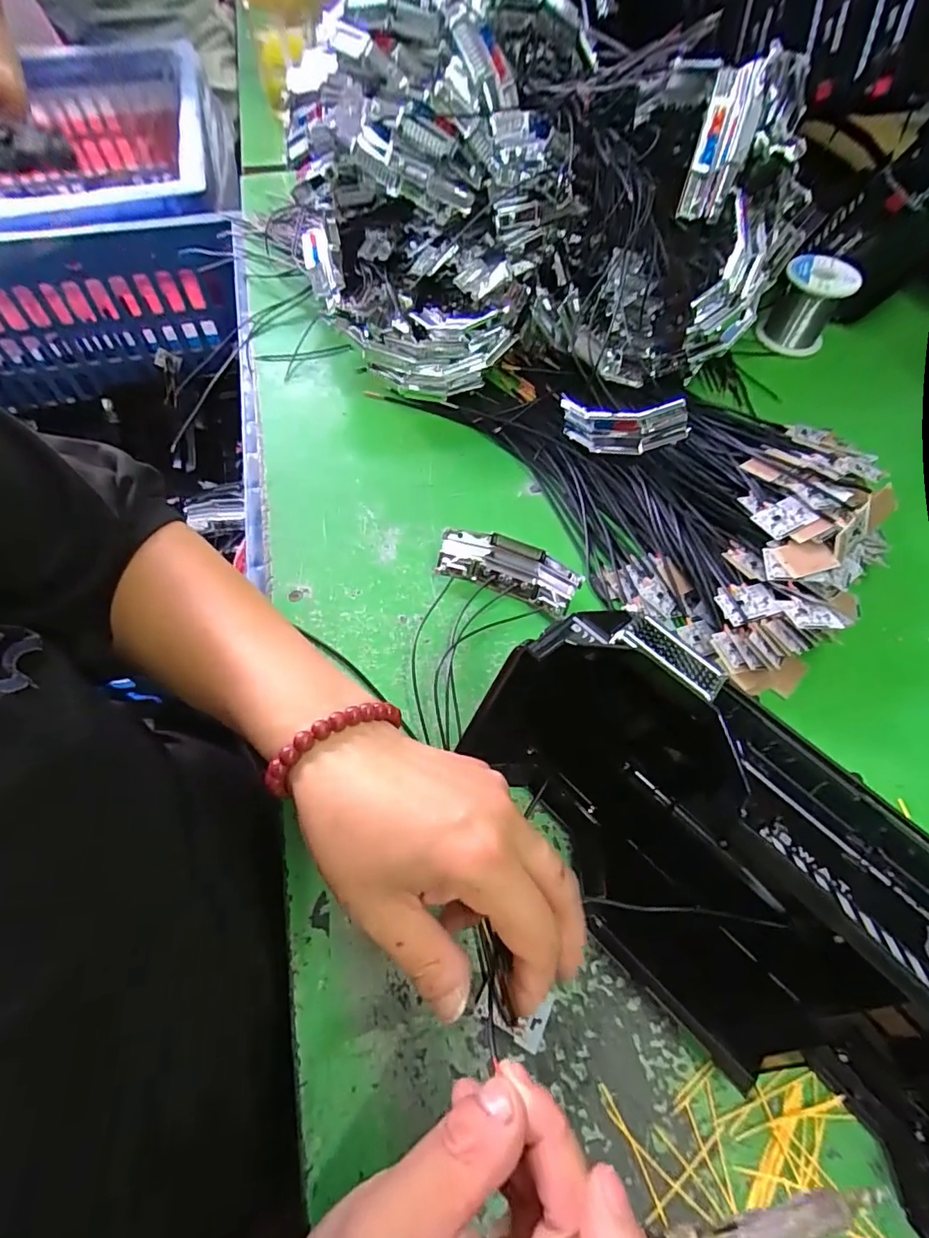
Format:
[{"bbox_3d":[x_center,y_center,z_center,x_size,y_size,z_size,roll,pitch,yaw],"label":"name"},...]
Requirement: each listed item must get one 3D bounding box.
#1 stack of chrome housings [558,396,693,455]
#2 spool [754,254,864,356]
[{"bbox_3d":[0.118,-0.147,0.397,0.096,0.037,0.015,19,56,38],"label":"stack of chrome housings"},{"bbox_3d":[0.326,-0.298,0.499,0.059,0.070,0.059,28,65,15],"label":"spool"}]

